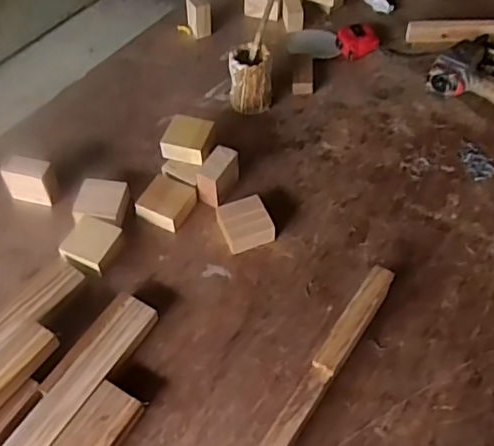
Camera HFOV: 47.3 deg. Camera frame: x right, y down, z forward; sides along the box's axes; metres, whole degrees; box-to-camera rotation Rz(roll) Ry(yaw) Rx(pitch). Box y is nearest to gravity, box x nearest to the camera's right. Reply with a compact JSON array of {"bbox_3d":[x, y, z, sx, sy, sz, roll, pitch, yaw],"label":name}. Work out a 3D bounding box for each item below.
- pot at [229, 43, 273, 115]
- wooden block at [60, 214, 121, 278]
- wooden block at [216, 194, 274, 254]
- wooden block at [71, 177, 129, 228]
[{"bbox_3d":[0.007,-0.225,0.895,0.067,0.098,0.062,0,54,0],"label":"pot"},{"bbox_3d":[-0.202,0.030,0.734,0.063,0.029,0.062,18,56,12],"label":"wooden block"},{"bbox_3d":[-0.003,0.001,0.765,0.064,0.029,0.070,-18,56,-13],"label":"wooden block"},{"bbox_3d":[-0.203,-0.025,0.788,0.068,0.034,0.074,4,54,3],"label":"wooden block"}]

